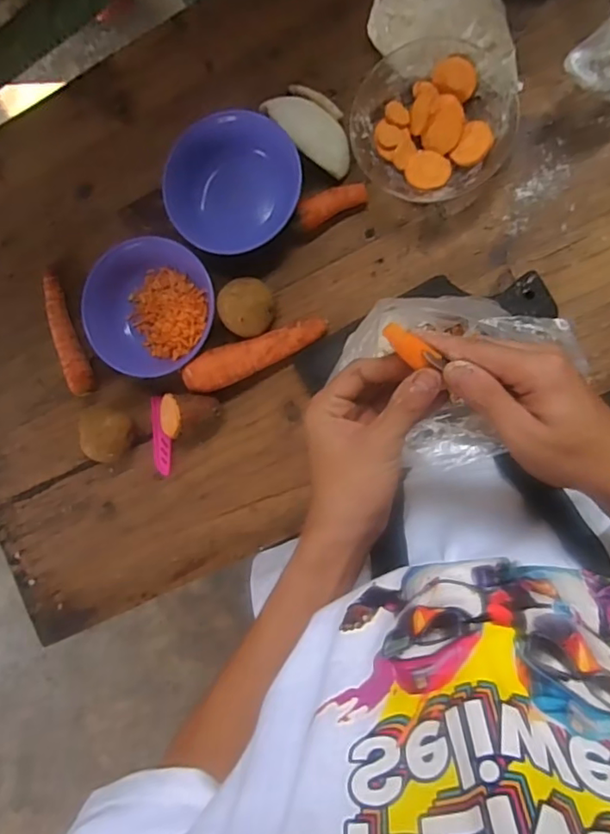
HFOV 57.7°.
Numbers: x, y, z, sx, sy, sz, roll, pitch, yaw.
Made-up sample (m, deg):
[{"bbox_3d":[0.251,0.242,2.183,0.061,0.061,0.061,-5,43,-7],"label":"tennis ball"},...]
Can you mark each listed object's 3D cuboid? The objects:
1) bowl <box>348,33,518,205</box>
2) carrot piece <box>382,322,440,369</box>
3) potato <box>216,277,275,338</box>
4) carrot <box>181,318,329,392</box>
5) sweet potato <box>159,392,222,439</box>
[{"bbox_3d":[0.131,-0.302,0.577,0.157,0.044,0.153,1,94,9],"label":"bowl"},{"bbox_3d":[0.063,-0.043,0.333,0.036,0.008,0.015,34,98,-5],"label":"carrot piece"},{"bbox_3d":[-0.062,-0.116,0.588,0.054,0.046,0.062,-4,93,9],"label":"potato"},{"bbox_3d":[-0.051,-0.066,0.597,0.157,0.046,0.041,-19,90,9],"label":"carrot"},{"bbox_3d":[-0.127,-0.001,0.605,0.068,0.043,0.046,1,94,9],"label":"sweet potato"}]

